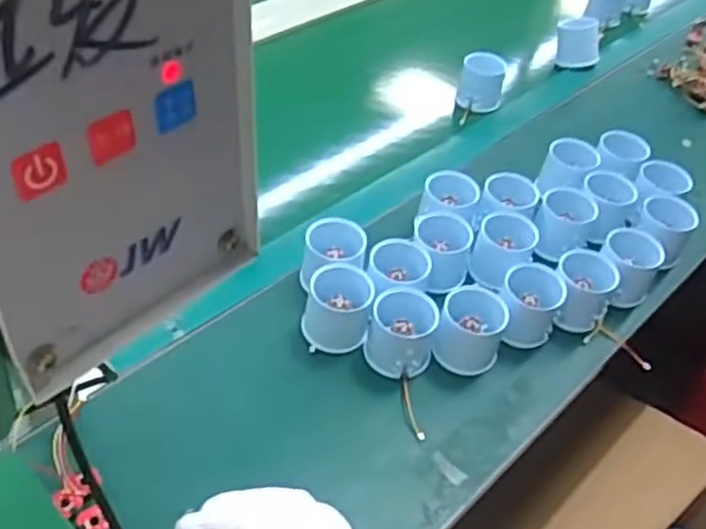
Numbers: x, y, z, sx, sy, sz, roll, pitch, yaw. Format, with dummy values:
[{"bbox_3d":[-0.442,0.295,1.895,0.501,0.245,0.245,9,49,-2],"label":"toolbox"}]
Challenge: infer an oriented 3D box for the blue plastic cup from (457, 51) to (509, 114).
[{"bbox_3d":[0.159,-0.225,0.903,0.051,0.049,0.057,9,45,1],"label":"blue plastic cup"}]

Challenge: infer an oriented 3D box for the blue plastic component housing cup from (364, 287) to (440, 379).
[{"bbox_3d":[0.039,0.056,0.590,0.052,0.054,0.051,4,45,-4],"label":"blue plastic component housing cup"}]

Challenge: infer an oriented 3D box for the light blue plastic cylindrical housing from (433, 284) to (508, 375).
[{"bbox_3d":[0.096,0.055,0.598,0.050,0.054,0.053,4,45,-4],"label":"light blue plastic cylindrical housing"}]

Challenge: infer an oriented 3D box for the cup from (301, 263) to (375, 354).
[{"bbox_3d":[-0.012,0.037,0.601,0.051,0.053,0.054,4,45,-4],"label":"cup"}]

